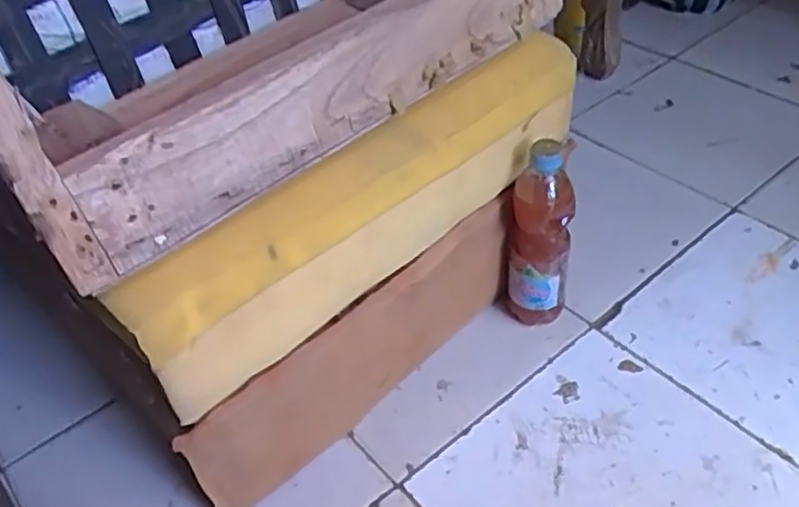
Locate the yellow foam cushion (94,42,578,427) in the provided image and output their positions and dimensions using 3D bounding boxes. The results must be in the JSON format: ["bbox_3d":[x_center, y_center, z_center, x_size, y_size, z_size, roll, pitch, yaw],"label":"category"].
[{"bbox_3d":[-0.006,-0.050,0.632,0.032,0.144,0.501,32,55,34],"label":"yellow foam cushion"}]

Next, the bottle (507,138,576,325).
[{"bbox_3d":[0.154,-0.015,0.768,0.064,0.241,0.061,4,44,10],"label":"bottle"}]

